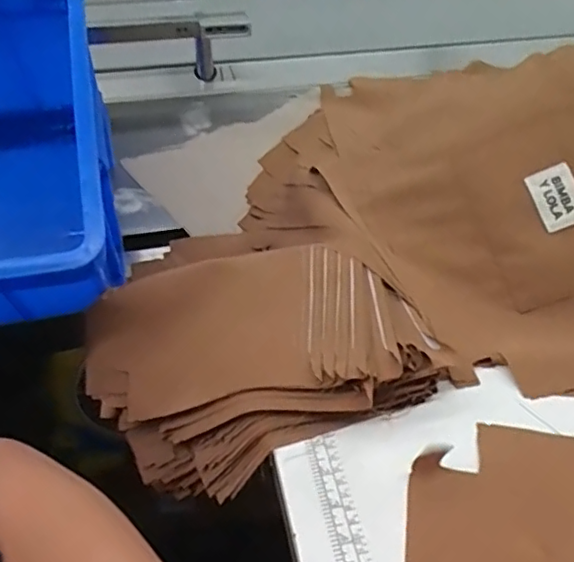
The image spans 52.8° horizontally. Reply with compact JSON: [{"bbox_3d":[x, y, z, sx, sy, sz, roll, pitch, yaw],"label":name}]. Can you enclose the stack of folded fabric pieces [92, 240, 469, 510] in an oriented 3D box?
[{"bbox_3d":[-0.024,0.067,0.526,0.299,0.106,0.214,-12,42,-14],"label":"stack of folded fabric pieces"}]

